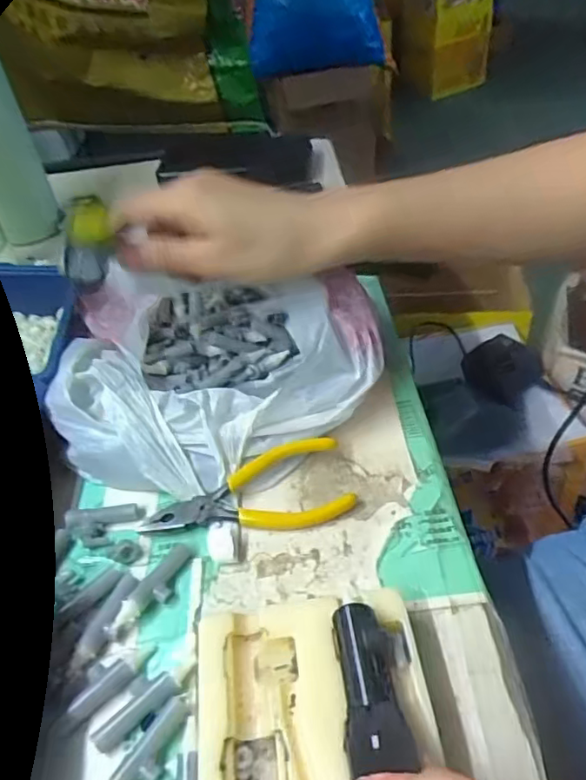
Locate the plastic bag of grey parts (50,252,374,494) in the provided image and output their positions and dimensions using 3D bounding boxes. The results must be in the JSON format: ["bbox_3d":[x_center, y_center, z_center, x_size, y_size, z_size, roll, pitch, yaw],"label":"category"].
[{"bbox_3d":[-0.059,-0.036,0.371,0.189,0.062,0.193,-20,47,-15],"label":"plastic bag of grey parts"}]

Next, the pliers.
[{"bbox_3d":[-0.025,0.058,0.307,0.108,0.017,0.045,-14,46,-9],"label":"pliers"}]

